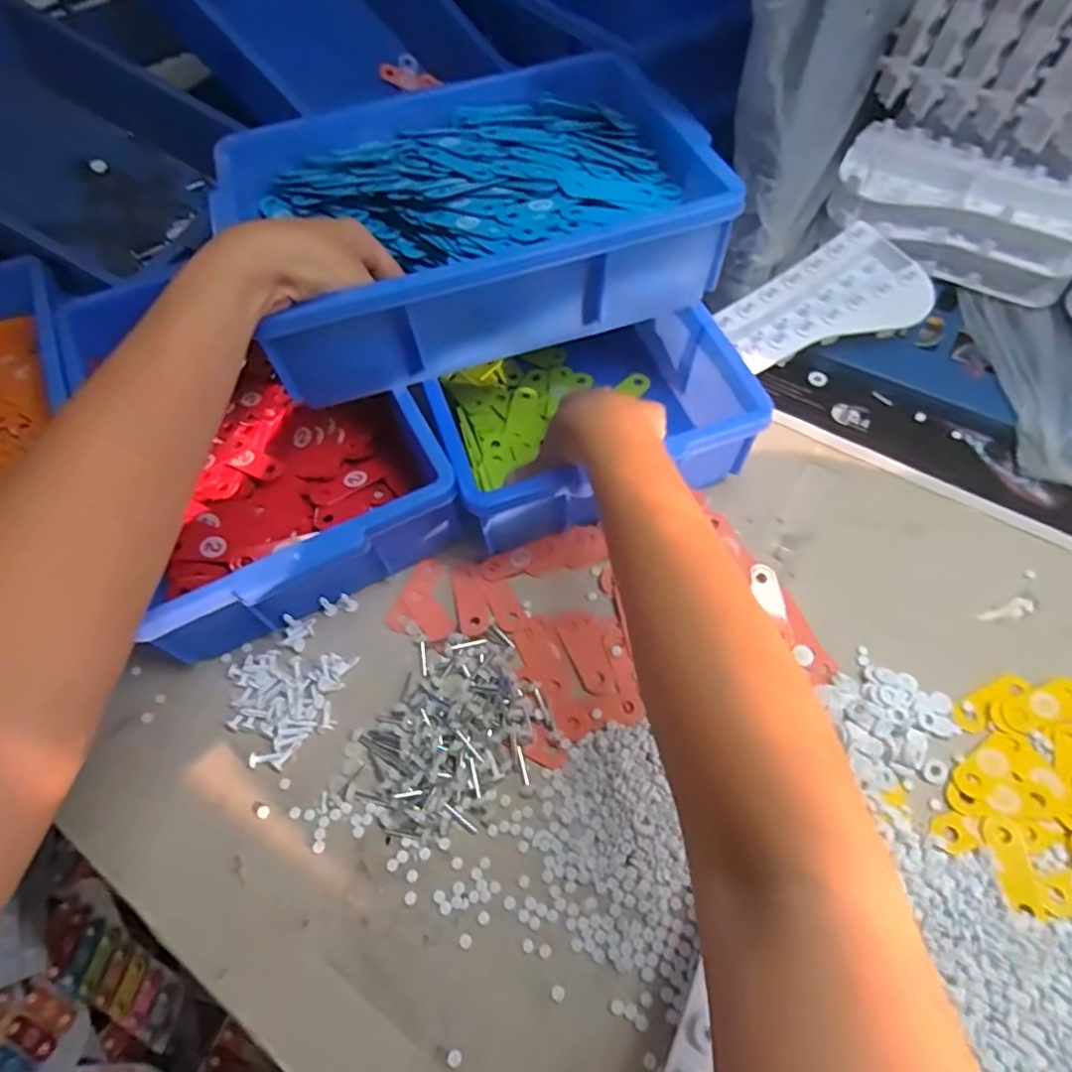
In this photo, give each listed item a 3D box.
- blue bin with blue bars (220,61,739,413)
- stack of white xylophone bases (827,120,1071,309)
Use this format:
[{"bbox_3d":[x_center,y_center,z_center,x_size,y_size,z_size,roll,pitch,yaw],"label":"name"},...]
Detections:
[{"bbox_3d":[-0.058,-0.266,0.508,0.342,0.093,0.259,-18,61,-8],"label":"blue bin with blue bars"},{"bbox_3d":[0.405,-0.308,0.591,0.226,0.092,0.083,23,65,14],"label":"stack of white xylophone bases"}]

